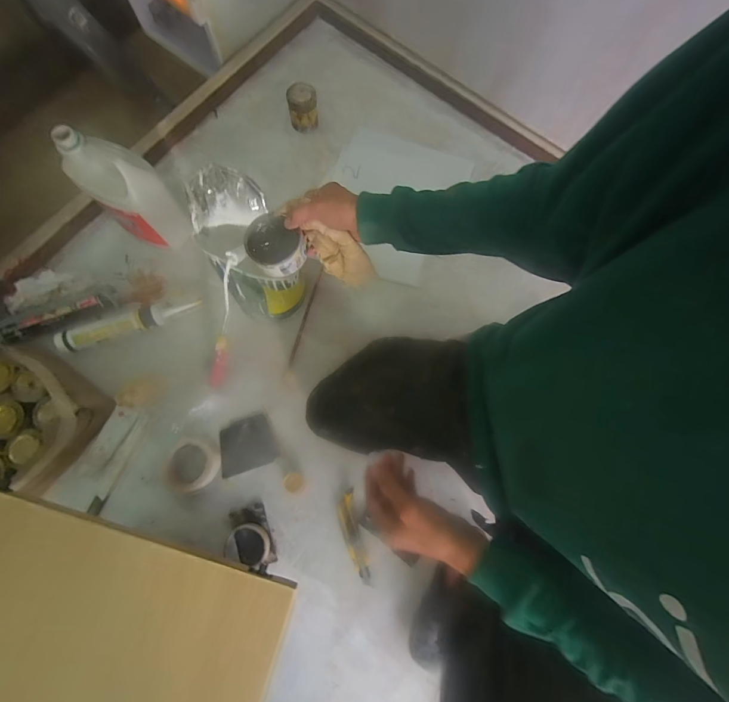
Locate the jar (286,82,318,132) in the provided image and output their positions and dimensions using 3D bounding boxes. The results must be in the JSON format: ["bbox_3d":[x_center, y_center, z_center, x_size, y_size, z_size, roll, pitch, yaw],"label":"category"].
[{"bbox_3d":[-0.152,-0.602,0.904,0.069,0.099,0.069,0,77,-2],"label":"jar"}]

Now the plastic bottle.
[{"bbox_3d":[-0.479,-0.317,0.753,0.166,0.230,0.108,30,78,6],"label":"plastic bottle"}]

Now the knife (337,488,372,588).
[{"bbox_3d":[-0.024,0.377,0.732,0.039,0.014,0.178,-12,78,-4],"label":"knife"}]

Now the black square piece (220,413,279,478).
[{"bbox_3d":[-0.253,0.201,0.776,0.115,0.008,0.104,-17,78,-5],"label":"black square piece"}]

